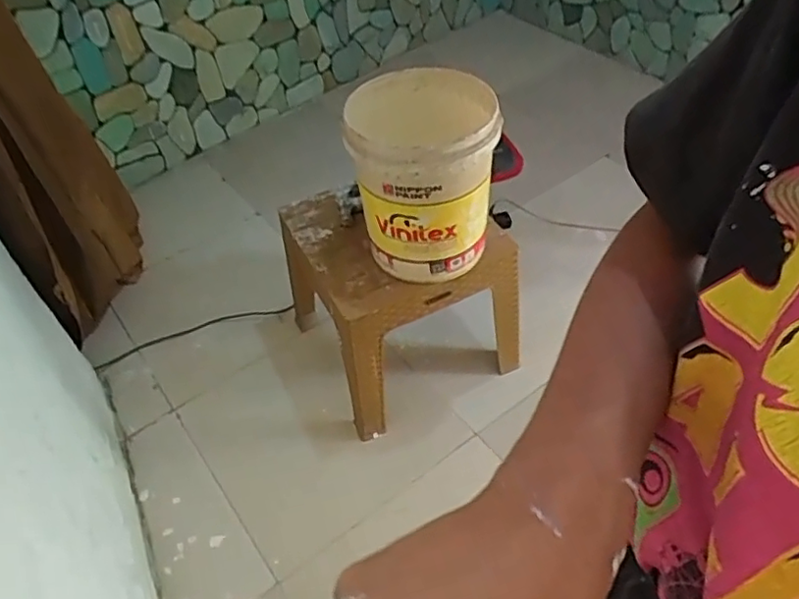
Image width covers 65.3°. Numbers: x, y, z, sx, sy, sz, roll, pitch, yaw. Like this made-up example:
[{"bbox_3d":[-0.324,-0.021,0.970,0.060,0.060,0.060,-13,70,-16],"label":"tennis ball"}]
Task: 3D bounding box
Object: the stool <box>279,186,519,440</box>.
[{"bbox_3d":[-0.006,-0.029,1.623,0.475,0.426,0.440,-22,50,-14],"label":"stool"}]

